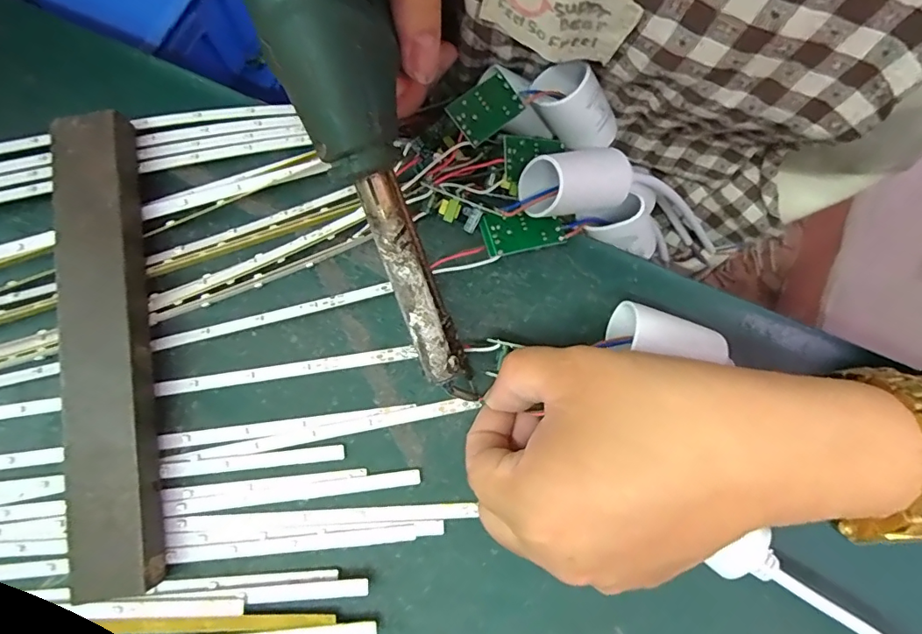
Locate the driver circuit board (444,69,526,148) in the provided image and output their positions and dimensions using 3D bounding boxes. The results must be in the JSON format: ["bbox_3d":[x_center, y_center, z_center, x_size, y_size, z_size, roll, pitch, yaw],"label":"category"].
[{"bbox_3d":[0.011,-0.092,0.215,0.034,0.006,0.020,-44,101,-20],"label":"driver circuit board"}]

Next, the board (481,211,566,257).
[{"bbox_3d":[0.029,-0.038,0.228,0.036,0.016,0.019,-14,79,-3],"label":"board"}]

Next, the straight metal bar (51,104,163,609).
[{"bbox_3d":[-0.151,0.009,0.211,0.033,0.022,0.199,-11,79,-3],"label":"straight metal bar"}]

